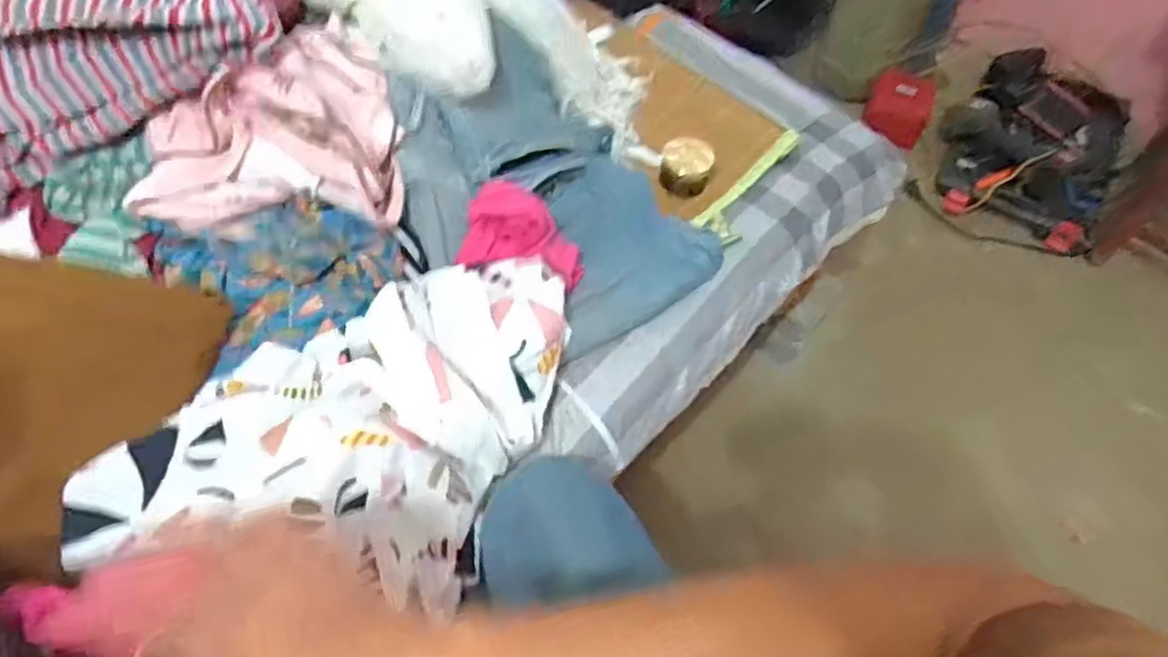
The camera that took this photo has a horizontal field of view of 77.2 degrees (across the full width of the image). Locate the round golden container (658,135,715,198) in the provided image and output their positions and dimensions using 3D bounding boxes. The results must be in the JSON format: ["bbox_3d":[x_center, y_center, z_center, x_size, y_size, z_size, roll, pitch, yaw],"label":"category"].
[{"bbox_3d":[0.118,-0.184,0.839,0.058,0.060,0.046,12,56,6],"label":"round golden container"}]

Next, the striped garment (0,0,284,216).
[{"bbox_3d":[-0.429,-0.244,0.650,0.296,0.076,0.193,-26,61,-19],"label":"striped garment"}]

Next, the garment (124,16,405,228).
[{"bbox_3d":[-0.277,-0.182,0.645,0.212,0.078,0.205,-11,57,-10],"label":"garment"}]

